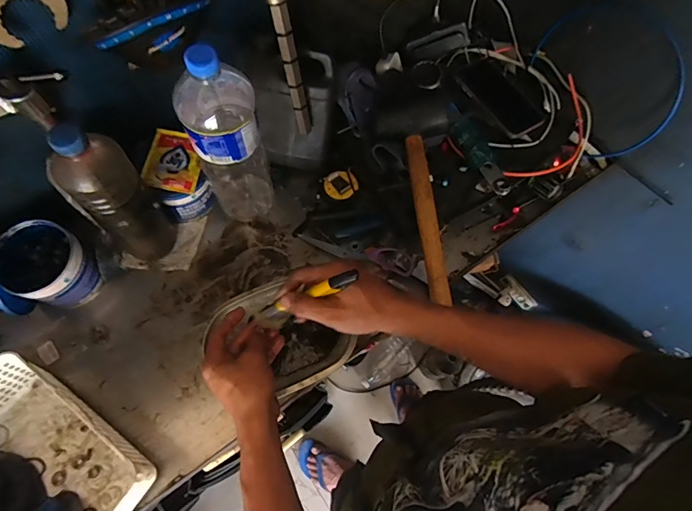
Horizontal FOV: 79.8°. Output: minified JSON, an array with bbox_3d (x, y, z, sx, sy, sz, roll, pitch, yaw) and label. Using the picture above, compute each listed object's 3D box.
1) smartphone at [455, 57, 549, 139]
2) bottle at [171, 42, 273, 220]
[{"bbox_3d":[0.250,-0.257,0.666,0.082,0.013,0.144,-33,79,-14],"label":"smartphone"},{"bbox_3d":[-0.151,-0.146,0.549,0.085,0.310,0.098,-18,71,-9],"label":"bottle"}]

